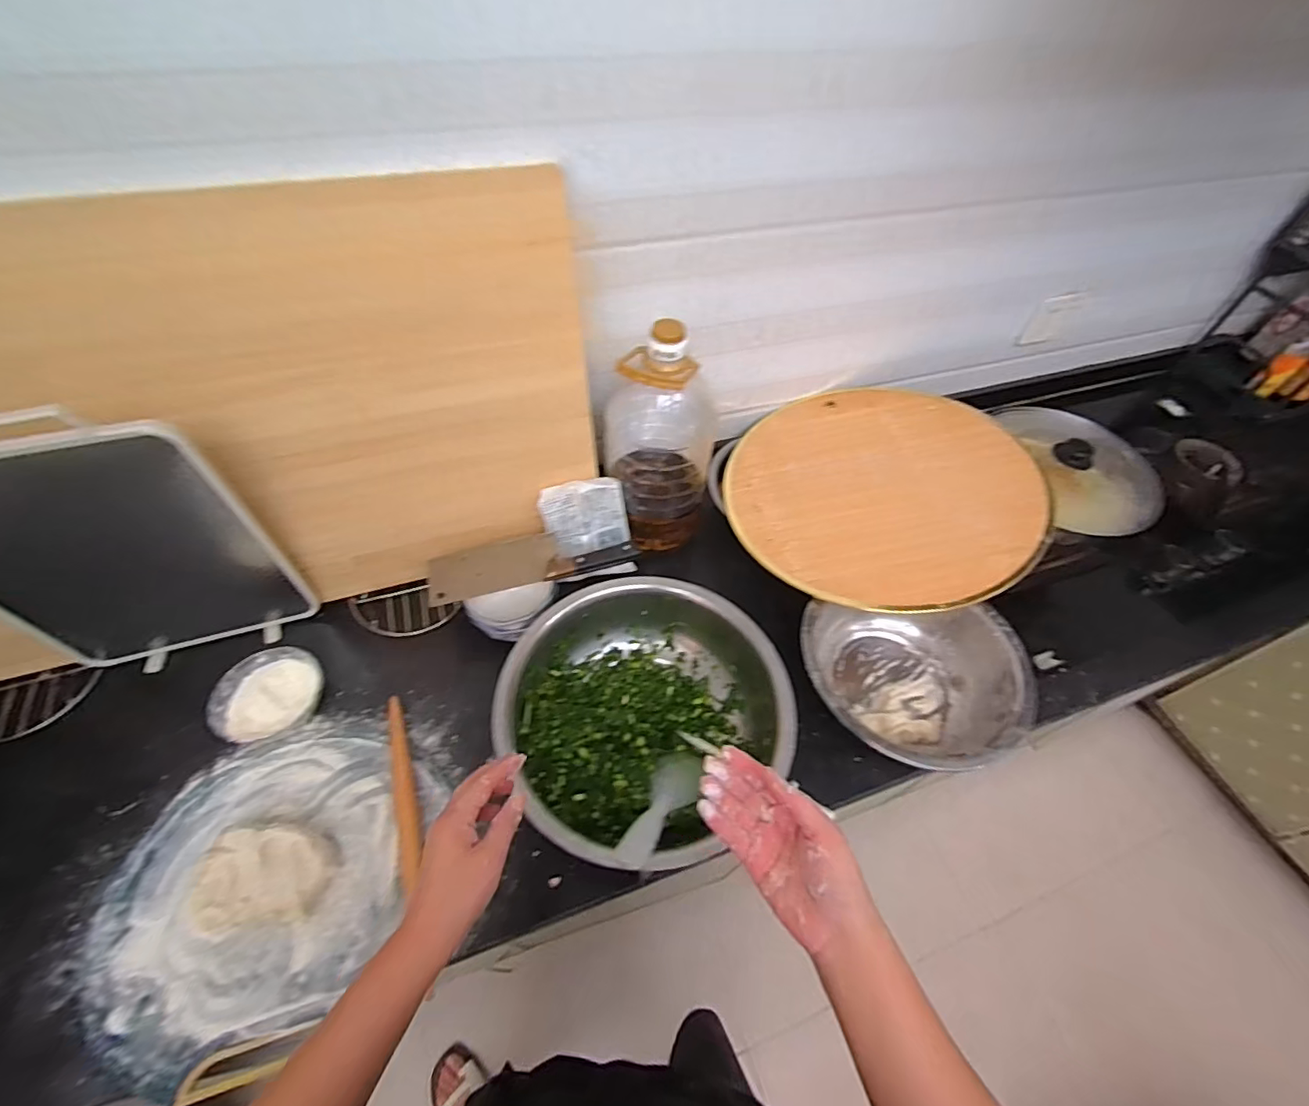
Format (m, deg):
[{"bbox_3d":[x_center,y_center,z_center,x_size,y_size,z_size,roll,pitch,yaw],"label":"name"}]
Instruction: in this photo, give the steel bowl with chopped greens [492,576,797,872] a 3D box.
[{"bbox_3d":[-0.014,0.193,0.688,0.309,0.116,0.313,2,53,-2],"label":"steel bowl with chopped greens"}]

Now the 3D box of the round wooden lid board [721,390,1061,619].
[{"bbox_3d":[0.342,-0.112,0.855,0.436,0.020,0.442,-6,52,7],"label":"round wooden lid board"}]

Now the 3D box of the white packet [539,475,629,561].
[{"bbox_3d":[-0.101,-0.053,0.825,0.118,0.109,0.014,-15,17,-7],"label":"white packet"}]

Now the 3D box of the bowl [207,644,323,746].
[{"bbox_3d":[-0.486,0.179,0.703,0.118,0.043,0.112,2,53,-2],"label":"bowl"}]

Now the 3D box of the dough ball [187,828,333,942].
[{"bbox_3d":[-0.412,0.336,0.579,0.134,0.049,0.093,-9,54,-10],"label":"dough ball"}]

